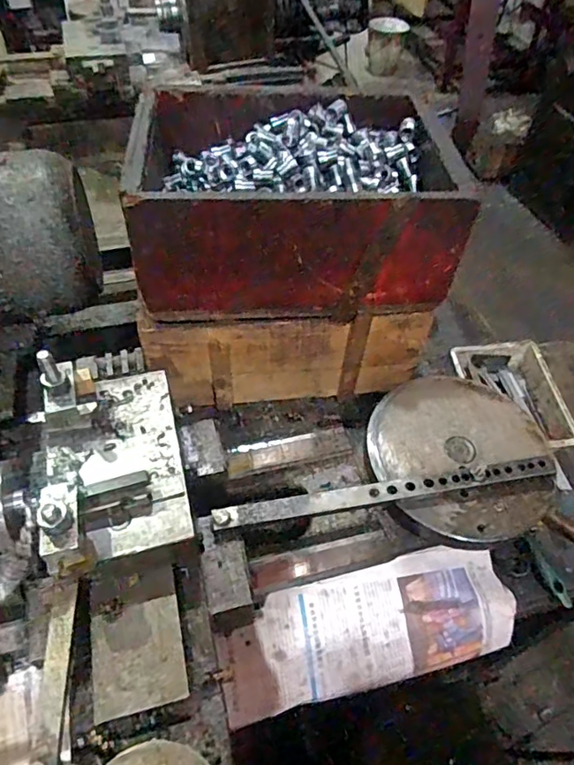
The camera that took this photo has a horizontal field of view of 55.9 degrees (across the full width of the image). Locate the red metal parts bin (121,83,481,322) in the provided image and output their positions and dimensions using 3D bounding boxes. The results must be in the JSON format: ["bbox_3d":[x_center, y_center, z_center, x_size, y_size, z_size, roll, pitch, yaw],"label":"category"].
[{"bbox_3d":[0.008,-0.214,0.639,0.335,0.158,0.230,-2,51,-4],"label":"red metal parts bin"}]

